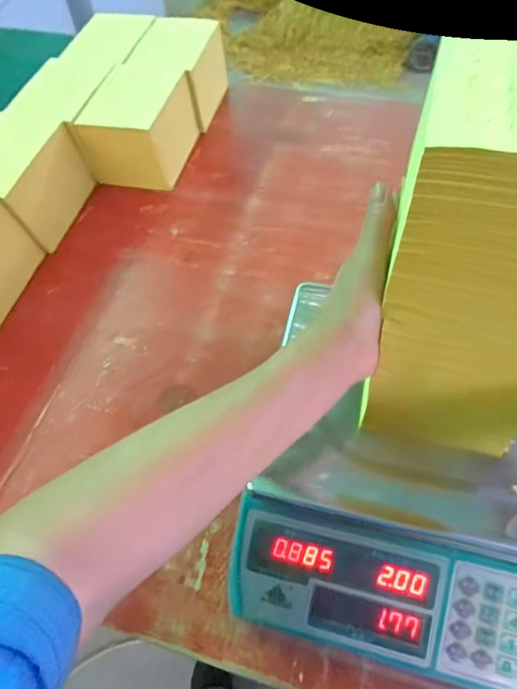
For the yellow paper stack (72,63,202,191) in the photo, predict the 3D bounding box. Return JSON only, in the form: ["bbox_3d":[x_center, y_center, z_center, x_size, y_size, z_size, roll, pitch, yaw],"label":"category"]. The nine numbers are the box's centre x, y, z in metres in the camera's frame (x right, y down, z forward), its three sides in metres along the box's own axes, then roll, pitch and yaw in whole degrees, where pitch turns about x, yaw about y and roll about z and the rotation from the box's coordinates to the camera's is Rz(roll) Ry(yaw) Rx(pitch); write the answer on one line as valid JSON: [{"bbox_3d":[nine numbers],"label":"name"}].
[{"bbox_3d":[-0.185,-0.345,0.724,0.122,0.107,0.187,10,61,10],"label":"yellow paper stack"}]

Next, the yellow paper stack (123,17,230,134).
[{"bbox_3d":[-0.137,-0.481,0.812,0.116,0.118,0.181,12,61,11],"label":"yellow paper stack"}]

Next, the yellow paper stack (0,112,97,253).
[{"bbox_3d":[-0.343,-0.240,0.661,0.118,0.133,0.192,12,61,11],"label":"yellow paper stack"}]

